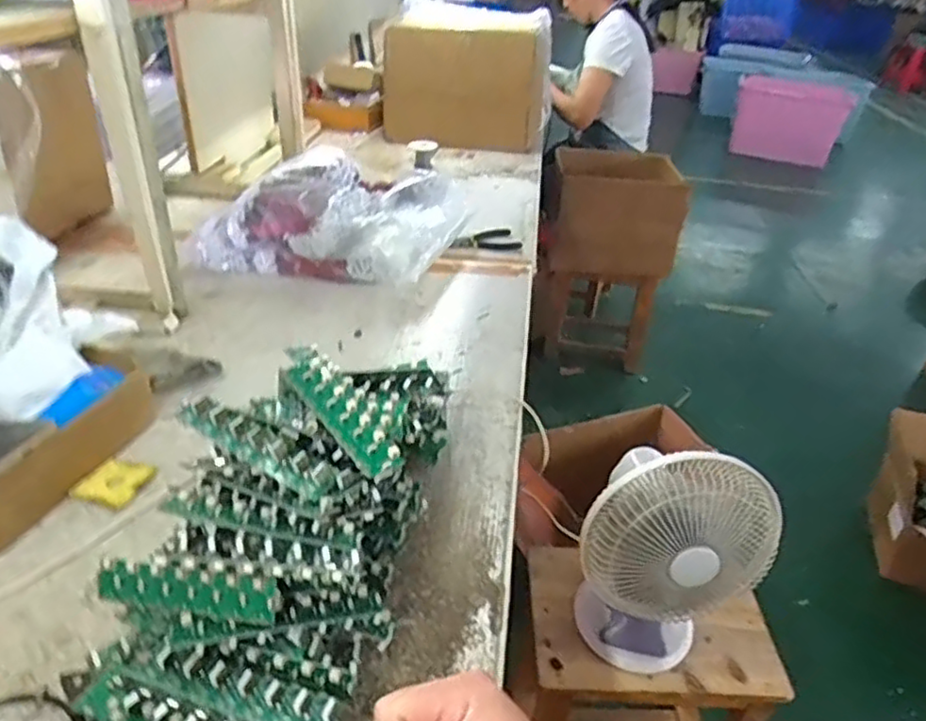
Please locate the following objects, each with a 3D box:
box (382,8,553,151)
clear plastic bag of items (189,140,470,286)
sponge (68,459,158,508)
[{"bbox_3d":[0.011,-0.681,1.662,0.371,0.267,0.288,13,34,13],"label":"box"},{"bbox_3d":[-0.197,-0.225,1.066,0.375,0.114,0.256,7,33,5],"label":"clear plastic bag of items"},{"bbox_3d":[-0.329,0.114,0.647,0.057,0.010,0.051,14,35,16],"label":"sponge"}]

